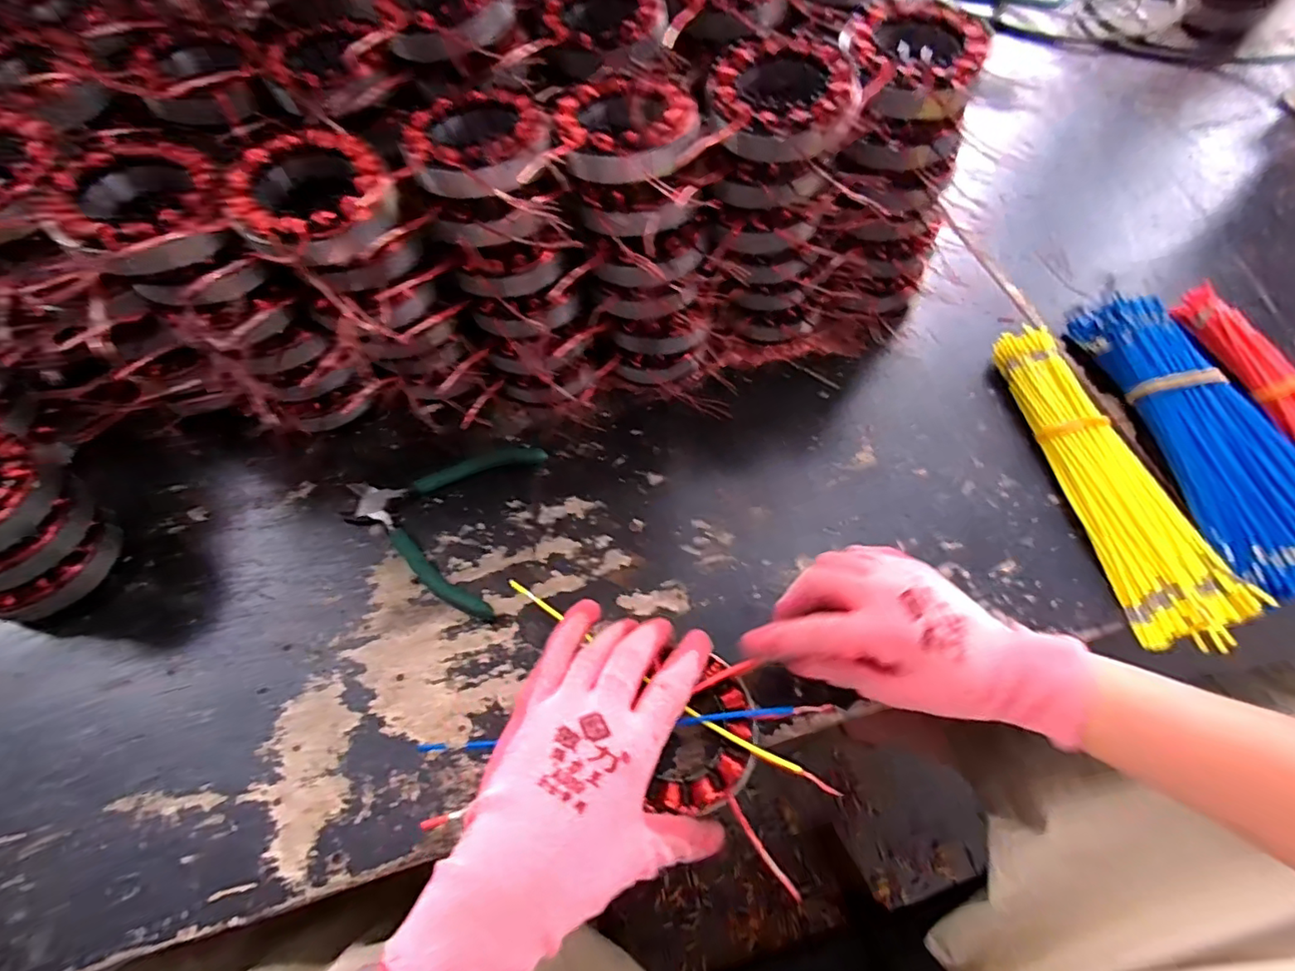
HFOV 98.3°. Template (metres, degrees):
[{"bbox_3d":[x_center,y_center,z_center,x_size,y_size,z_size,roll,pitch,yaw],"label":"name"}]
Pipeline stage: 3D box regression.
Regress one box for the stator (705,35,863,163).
[{"bbox_3d":[0.083,-0.238,0.344,0.090,0.025,0.091,0,64,1],"label":"stator"}]

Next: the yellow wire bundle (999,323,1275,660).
[{"bbox_3d":[0.331,-0.010,0.401,0.070,0.027,0.243,-7,63,-2],"label":"yellow wire bundle"}]

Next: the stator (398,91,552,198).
[{"bbox_3d":[-0.100,-0.206,0.340,0.084,0.026,0.090,-6,63,-2],"label":"stator"}]

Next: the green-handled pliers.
[{"bbox_3d":[-0.157,0.018,0.408,0.132,0.015,0.134,10,63,7],"label":"green-handled pliers"}]

